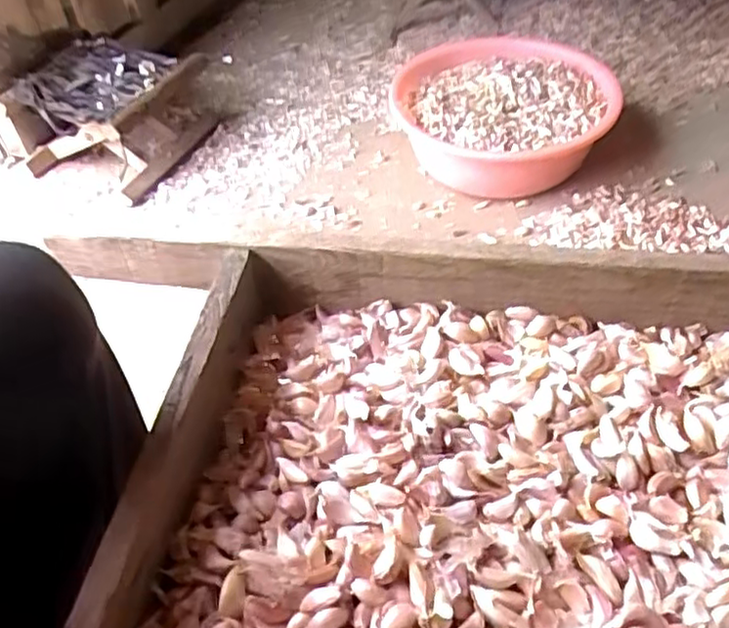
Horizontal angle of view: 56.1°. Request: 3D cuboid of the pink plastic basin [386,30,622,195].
[{"bbox_3d":[0.238,-0.337,1.161,0.349,0.146,0.359,19,53,22],"label":"pink plastic basin"}]

